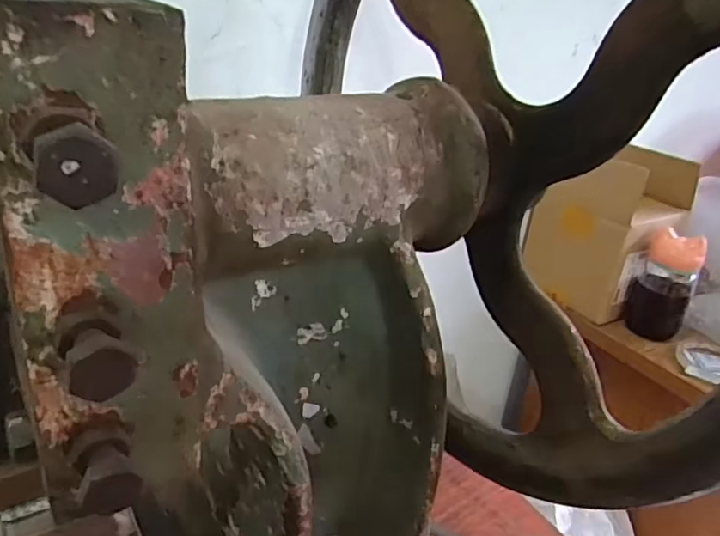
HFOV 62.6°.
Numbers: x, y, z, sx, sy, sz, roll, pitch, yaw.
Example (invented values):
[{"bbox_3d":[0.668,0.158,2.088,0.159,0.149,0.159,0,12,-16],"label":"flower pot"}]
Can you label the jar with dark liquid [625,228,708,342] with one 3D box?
[{"bbox_3d":[0.415,0.026,0.813,0.080,0.156,0.075,21,29,28],"label":"jar with dark liquid"}]

